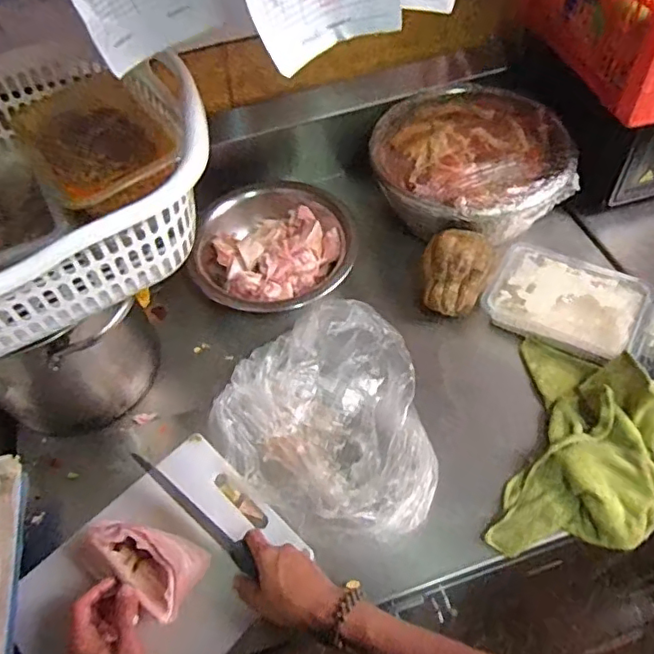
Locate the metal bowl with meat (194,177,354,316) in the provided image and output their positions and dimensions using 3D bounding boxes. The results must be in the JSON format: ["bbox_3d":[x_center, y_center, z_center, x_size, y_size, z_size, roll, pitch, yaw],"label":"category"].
[{"bbox_3d":[-0.074,-0.121,0.836,0.235,0.064,0.246,-2,54,3],"label":"metal bowl with meat"}]

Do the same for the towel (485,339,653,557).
[{"bbox_3d":[0.299,0.135,0.645,0.174,0.073,0.275,15,57,15],"label":"towel"}]

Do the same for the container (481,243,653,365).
[{"bbox_3d":[0.323,-0.032,0.770,0.195,0.042,0.133,26,61,22],"label":"container"}]

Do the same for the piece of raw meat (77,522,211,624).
[{"bbox_3d":[-0.193,0.244,0.586,0.126,0.055,0.075,16,57,16],"label":"piece of raw meat"}]

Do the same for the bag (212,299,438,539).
[{"bbox_3d":[0.016,0.111,0.685,0.250,0.076,0.283,-39,60,-21],"label":"bag"}]

